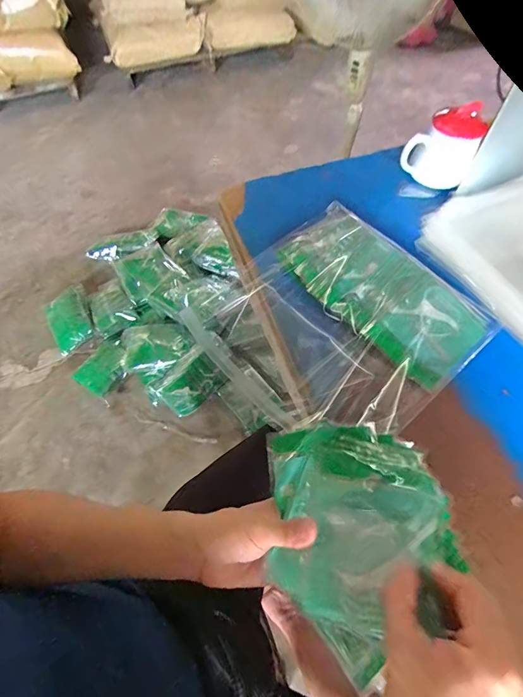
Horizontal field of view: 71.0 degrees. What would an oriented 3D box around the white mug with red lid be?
[{"bbox_3d":[0.287,-0.317,0.585,0.102,0.102,0.070,25,64,15],"label":"white mug with red lid"}]

